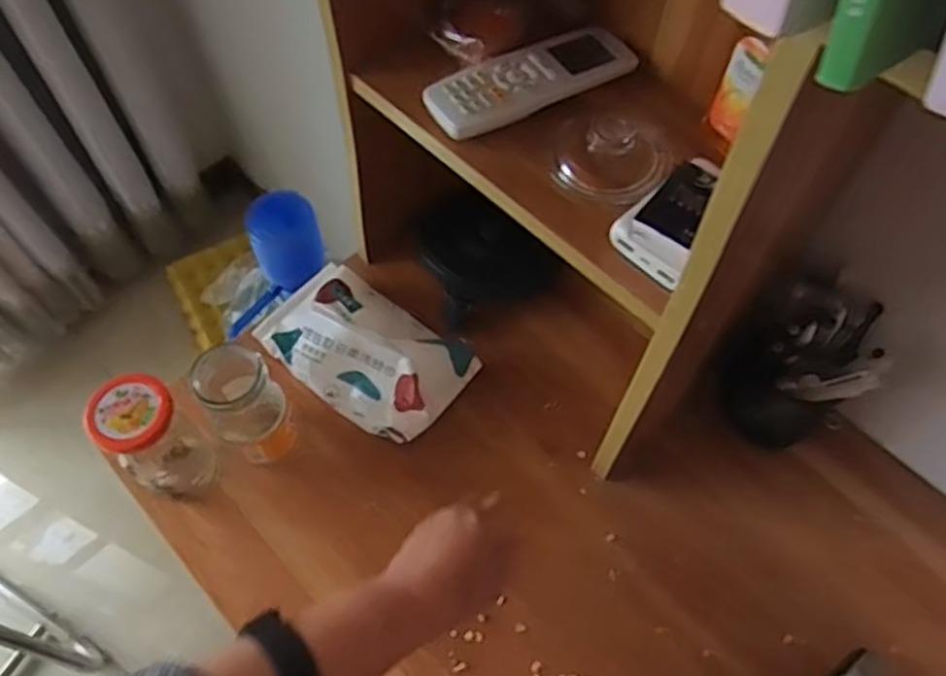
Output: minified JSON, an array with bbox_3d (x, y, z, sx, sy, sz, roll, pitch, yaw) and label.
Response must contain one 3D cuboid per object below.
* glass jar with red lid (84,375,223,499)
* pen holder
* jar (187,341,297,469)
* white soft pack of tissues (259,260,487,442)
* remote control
[{"bbox_3d":[-0.243,0.084,0.576,0.061,0.137,0.059,29,64,14],"label":"glass jar with red lid"},{"bbox_3d":[0.262,0.022,0.595,0.096,0.157,0.086,38,66,18],"label":"pen holder"},{"bbox_3d":[-0.182,0.049,0.587,0.051,0.111,0.069,-31,64,-17],"label":"jar"},{"bbox_3d":[-0.097,0.008,0.656,0.183,0.057,0.114,34,65,16],"label":"white soft pack of tissues"},{"bbox_3d":[0.042,-0.184,0.520,0.161,0.019,0.048,-30,66,-17],"label":"remote control"}]

